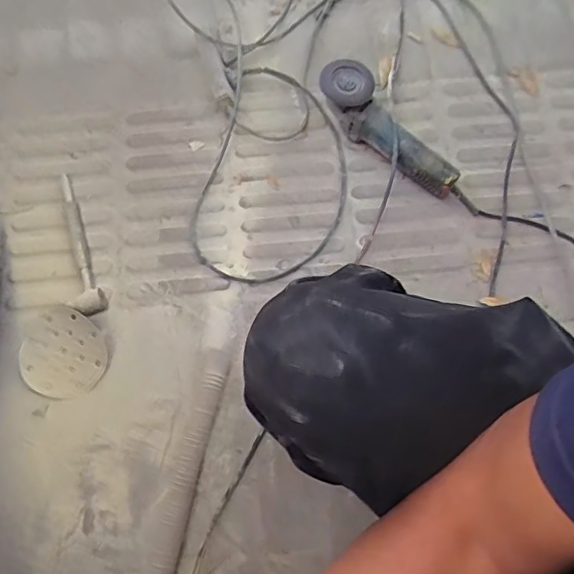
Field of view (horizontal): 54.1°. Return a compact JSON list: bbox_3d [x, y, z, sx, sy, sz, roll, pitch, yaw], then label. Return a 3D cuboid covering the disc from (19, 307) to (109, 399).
[{"bbox_3d":[-0.353,0.104,0.884,0.136,0.020,0.132,0,78,2],"label":"disc"}]

